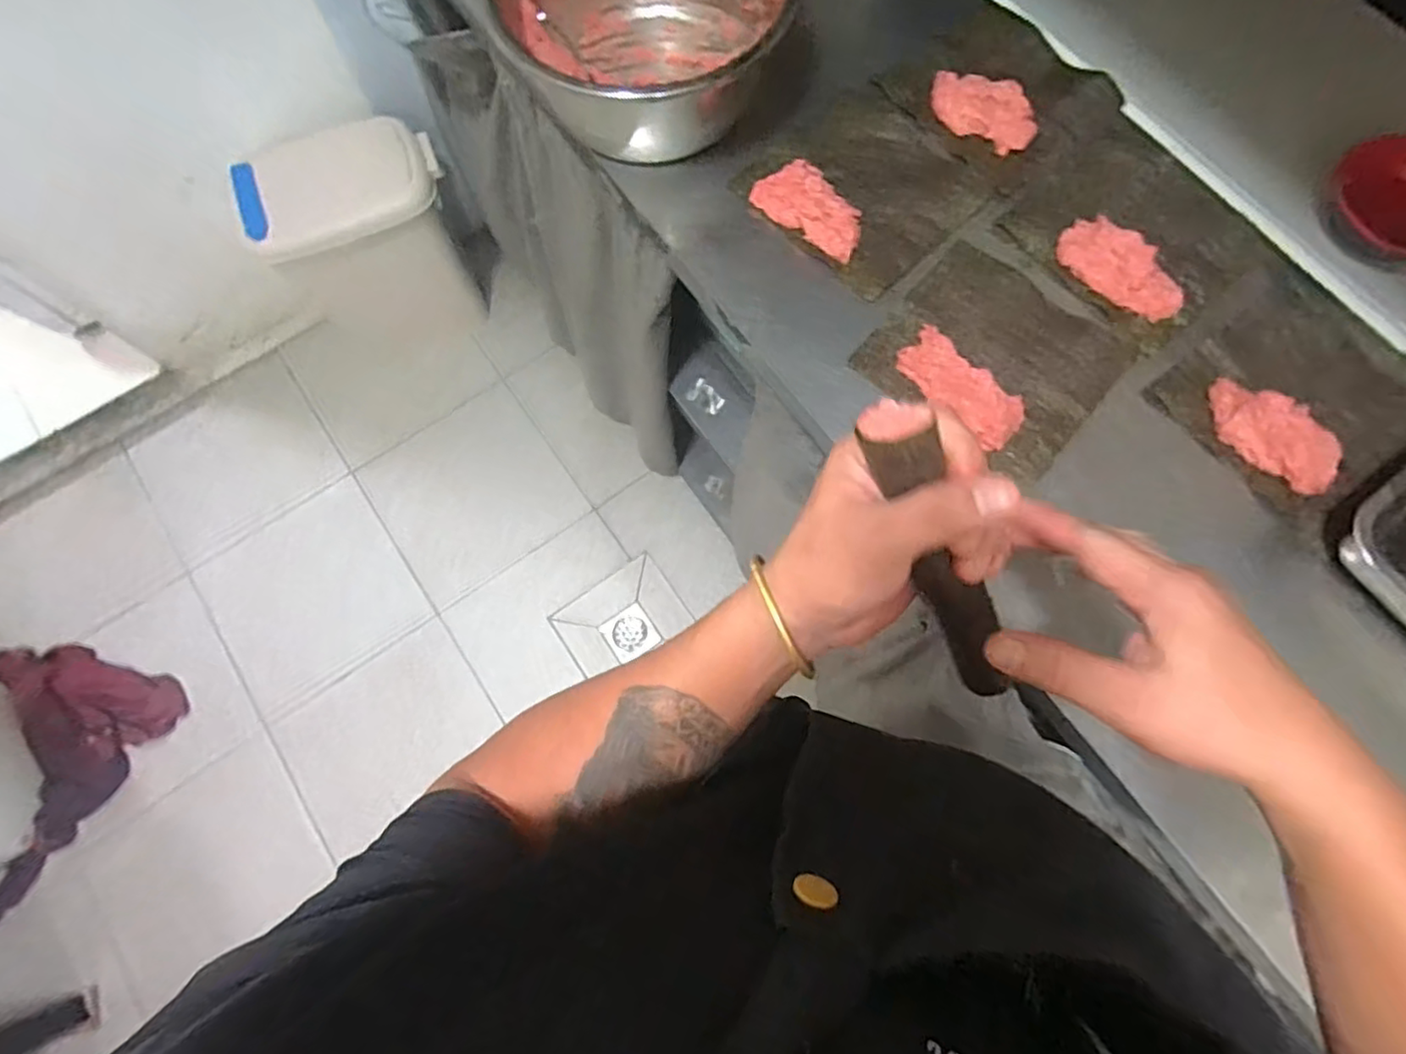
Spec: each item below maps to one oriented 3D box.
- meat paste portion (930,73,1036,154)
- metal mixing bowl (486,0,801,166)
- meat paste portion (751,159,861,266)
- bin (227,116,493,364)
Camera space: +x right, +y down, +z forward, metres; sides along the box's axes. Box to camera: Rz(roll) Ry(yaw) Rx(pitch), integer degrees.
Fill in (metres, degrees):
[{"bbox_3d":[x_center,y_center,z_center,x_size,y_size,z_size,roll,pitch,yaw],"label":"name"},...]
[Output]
[{"bbox_3d":[0.290,-0.432,0.672,0.111,0.022,0.062,24,75,8],"label":"meat paste portion"},{"bbox_3d":[-0.049,-0.514,0.660,0.266,0.101,0.266,0,73,1],"label":"metal mixing bowl"},{"bbox_3d":[0.108,-0.317,0.645,0.120,0.027,0.057,41,78,12],"label":"meat paste portion"},{"bbox_3d":[-0.663,-0.554,1.356,0.379,0.444,0.180,-31,75,-8],"label":"bin"}]

